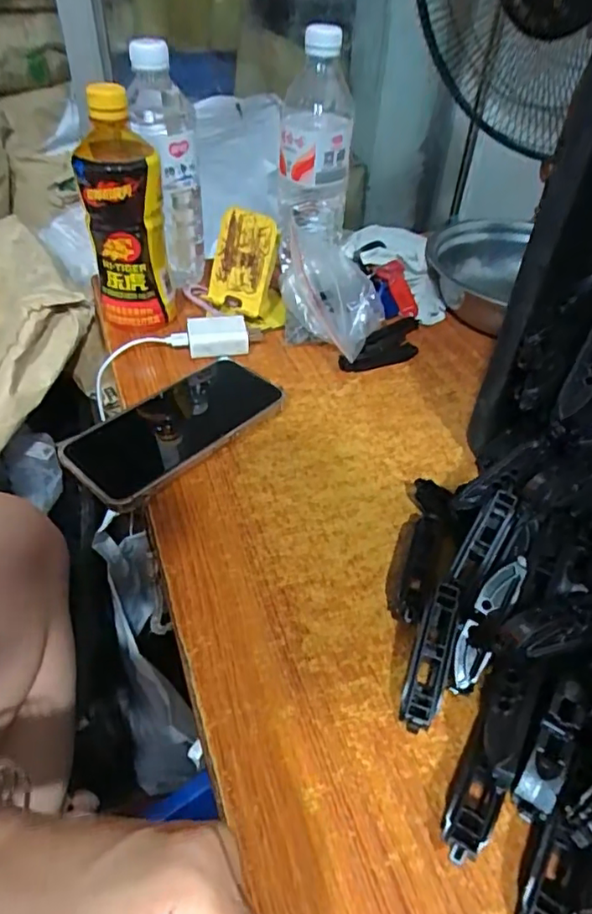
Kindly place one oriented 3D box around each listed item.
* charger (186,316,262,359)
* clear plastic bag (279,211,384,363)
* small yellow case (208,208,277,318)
[{"bbox_3d":[-0.066,-0.113,0.523,0.068,0.022,0.045,-6,44,-8],"label":"charger"},{"bbox_3d":[0.032,-0.157,0.526,0.092,0.090,0.135,1,44,-1],"label":"clear plastic bag"},{"bbox_3d":[-0.053,-0.185,0.534,0.057,0.093,0.013,23,28,19],"label":"small yellow case"}]

